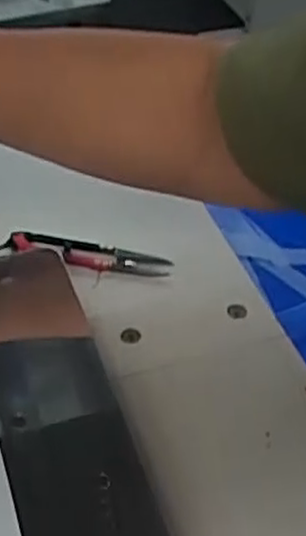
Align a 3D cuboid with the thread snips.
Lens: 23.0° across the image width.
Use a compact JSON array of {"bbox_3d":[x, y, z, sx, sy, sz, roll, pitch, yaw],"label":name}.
[{"bbox_3d":[-0.041,-0.010,0.493,0.104,0.011,0.024,10,44,9],"label":"thread snips"}]

